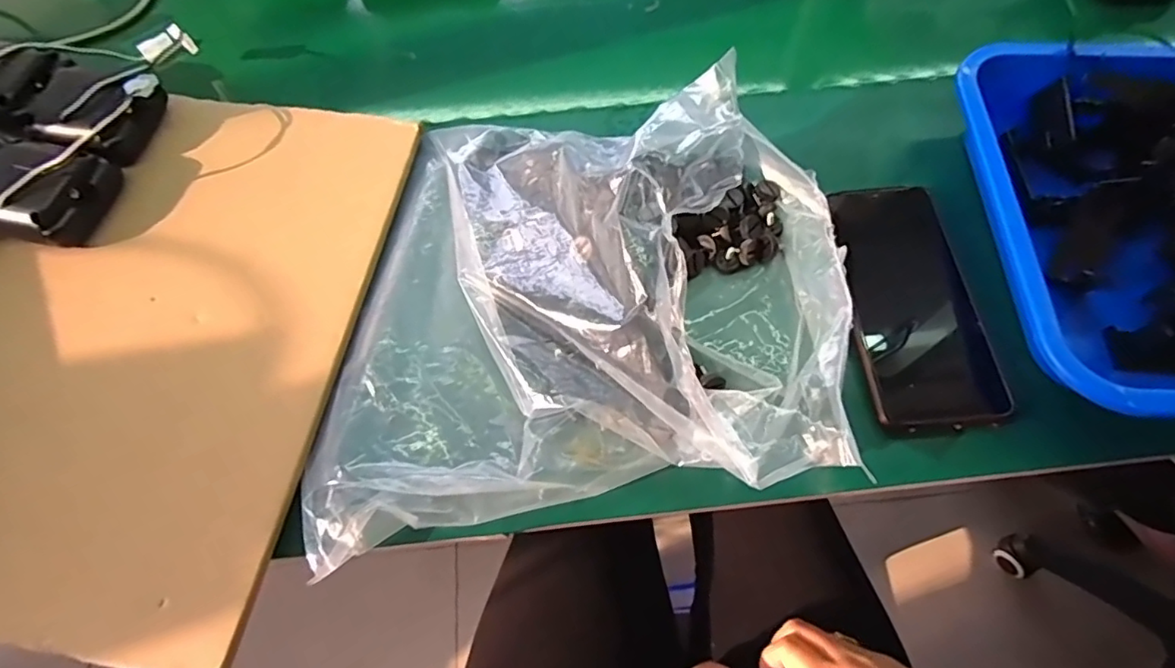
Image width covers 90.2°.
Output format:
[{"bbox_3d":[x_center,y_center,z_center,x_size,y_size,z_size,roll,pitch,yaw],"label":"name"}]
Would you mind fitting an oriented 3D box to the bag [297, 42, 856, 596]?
[{"bbox_3d":[0.004,-0.028,0.323,0.302,0.079,0.278,0,66,0],"label":"bag"}]

